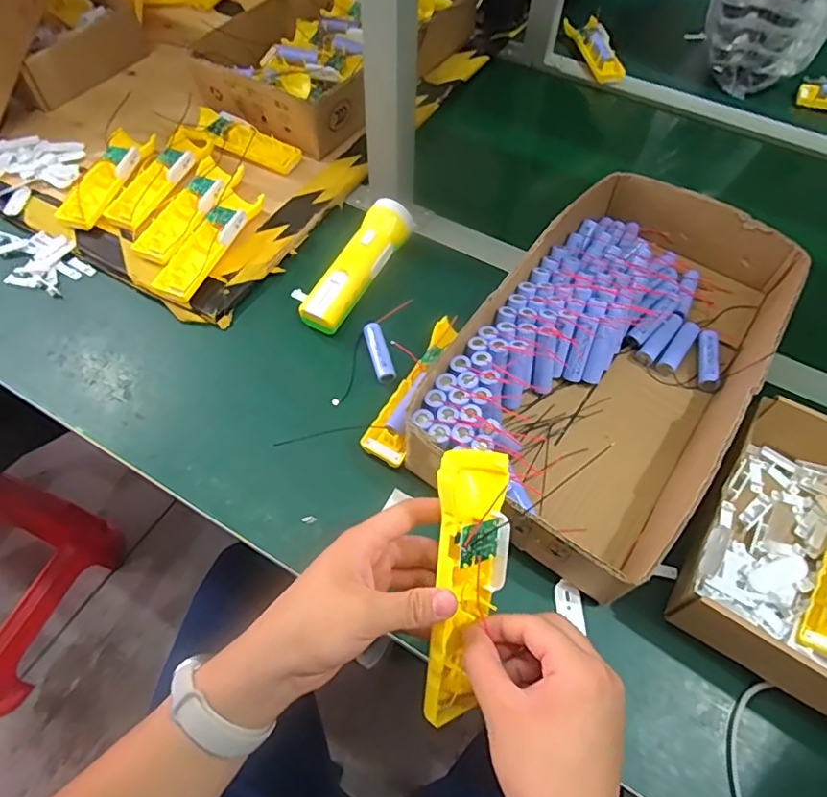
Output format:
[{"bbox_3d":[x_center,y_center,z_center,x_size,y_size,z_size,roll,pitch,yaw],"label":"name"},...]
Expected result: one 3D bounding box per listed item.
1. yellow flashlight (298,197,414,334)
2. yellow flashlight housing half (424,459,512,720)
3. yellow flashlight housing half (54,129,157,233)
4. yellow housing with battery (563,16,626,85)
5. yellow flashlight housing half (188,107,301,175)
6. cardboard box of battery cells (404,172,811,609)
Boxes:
[{"bbox_3d":[-0.058,-0.148,0.603,0.051,0.043,0.185,25,61,14],"label":"yellow flashlight"},{"bbox_3d":[0.030,0.114,0.334,0.042,0.033,0.163,6,90,3],"label":"yellow flashlight housing half"},{"bbox_3d":[-0.371,-0.269,0.667,0.059,0.035,0.162,12,59,6],"label":"yellow flashlight housing half"},{"bbox_3d":[0.292,-0.568,0.879,0.045,0.032,0.161,-7,58,-6],"label":"yellow housing with battery"},{"bbox_3d":[-0.225,-0.334,0.714,0.157,0.032,0.051,30,62,16],"label":"yellow flashlight housing half"},{"bbox_3d":[0.193,-0.046,0.525,0.229,0.078,0.419,32,63,18],"label":"cardboard box of battery cells"}]

